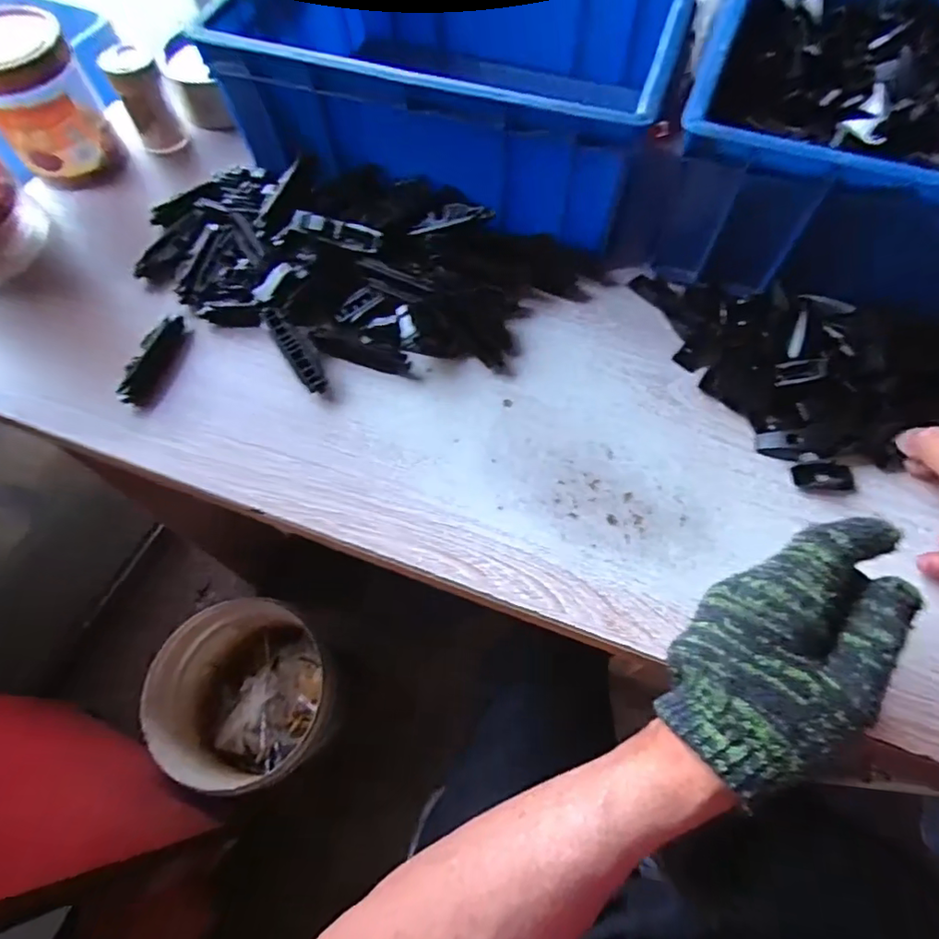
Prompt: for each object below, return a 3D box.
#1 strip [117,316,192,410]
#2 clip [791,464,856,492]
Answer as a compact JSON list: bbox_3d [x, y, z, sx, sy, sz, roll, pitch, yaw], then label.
[{"bbox_3d":[-0.237,-0.082,0.423,0.026,0.016,0.076,14,65,7],"label":"strip"},{"bbox_3d":[0.237,0.005,0.372,0.040,0.007,0.018,2,64,2],"label":"clip"}]

